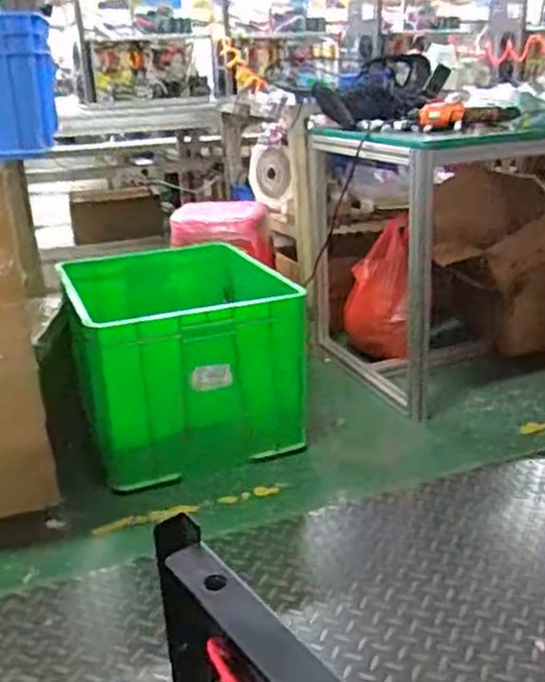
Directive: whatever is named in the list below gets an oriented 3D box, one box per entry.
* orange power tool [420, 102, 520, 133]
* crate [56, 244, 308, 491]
[{"bbox_3d":[0.476,-0.549,1.671,0.231,0.058,0.079,1,21,7],"label":"orange power tool"},{"bbox_3d":[-0.227,0.024,1.755,0.542,0.382,0.587,-9,22,-19],"label":"crate"}]

